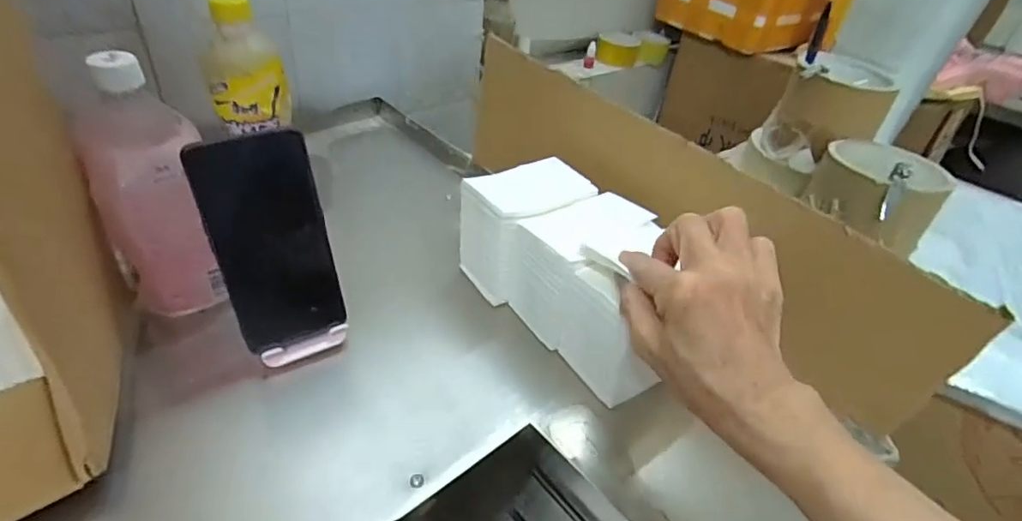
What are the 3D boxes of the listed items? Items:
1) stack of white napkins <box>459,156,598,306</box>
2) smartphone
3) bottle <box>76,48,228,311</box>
[{"bbox_3d":[0.011,-0.027,0.504,0.104,0.107,0.076,-20,46,-30],"label":"stack of white napkins"},{"bbox_3d":[-0.172,-0.010,0.393,0.075,0.159,0.005,-21,30,-31],"label":"smartphone"},{"bbox_3d":[-0.268,-0.039,0.409,0.076,0.205,0.064,-16,44,-26],"label":"bottle"}]

